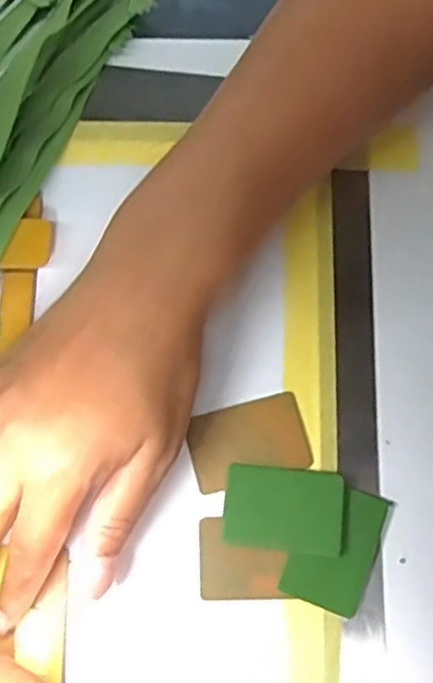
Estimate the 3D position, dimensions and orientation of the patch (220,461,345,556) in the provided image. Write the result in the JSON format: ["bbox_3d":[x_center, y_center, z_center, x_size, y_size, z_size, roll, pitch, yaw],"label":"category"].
[{"bbox_3d":[0.030,0.073,0.302,0.052,0.005,0.035,7,77,1],"label":"patch"}]

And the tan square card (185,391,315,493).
[{"bbox_3d":[0.014,0.045,0.311,0.052,0.004,0.034,-15,78,-4],"label":"tan square card"}]

